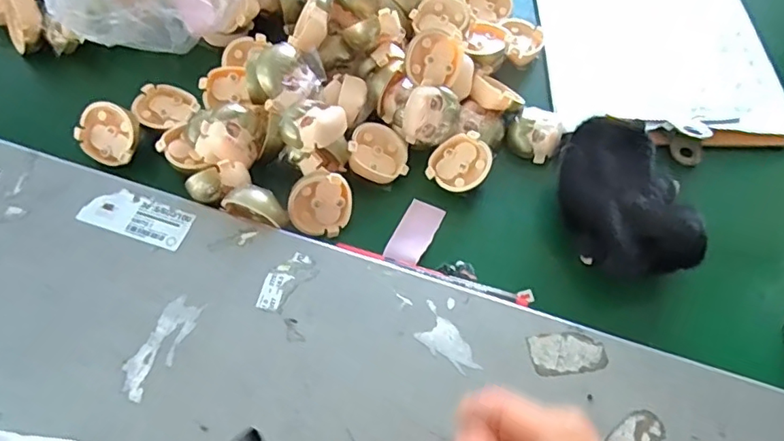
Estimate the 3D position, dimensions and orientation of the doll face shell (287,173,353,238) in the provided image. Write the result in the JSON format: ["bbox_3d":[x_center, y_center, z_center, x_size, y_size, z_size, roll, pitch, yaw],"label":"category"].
[{"bbox_3d":[-0.056,-0.014,0.415,0.046,0.050,0.025,-4,23,-19],"label":"doll face shell"}]

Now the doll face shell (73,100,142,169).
[{"bbox_3d":[-0.223,-0.069,0.436,0.050,0.024,0.046,24,101,7],"label":"doll face shell"}]

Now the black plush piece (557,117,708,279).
[{"bbox_3d":[0.171,-0.015,0.409,0.079,0.055,0.126,-9,61,-9],"label":"black plush piece"}]

